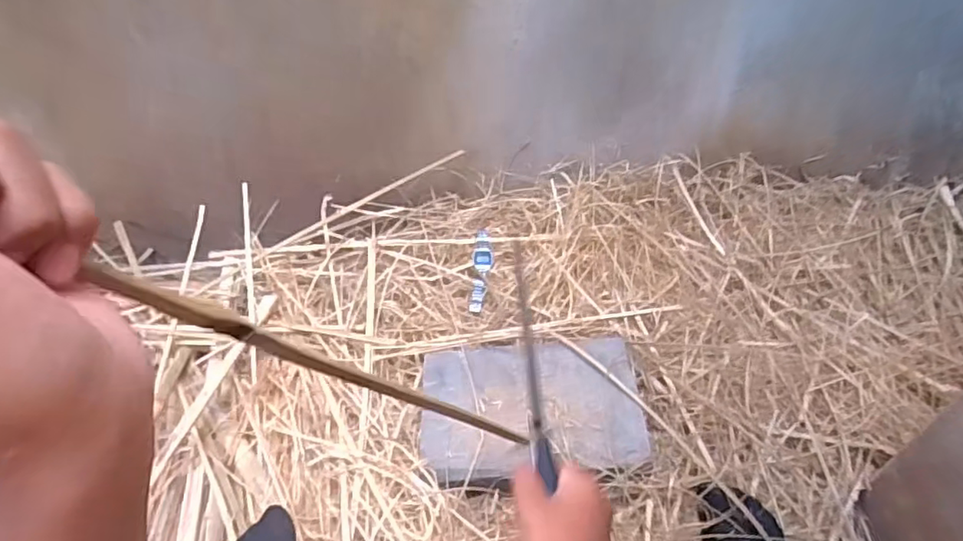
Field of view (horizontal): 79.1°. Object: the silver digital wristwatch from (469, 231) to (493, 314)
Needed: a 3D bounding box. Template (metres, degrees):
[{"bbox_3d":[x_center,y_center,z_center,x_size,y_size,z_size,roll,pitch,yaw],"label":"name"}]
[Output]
[{"bbox_3d":[0.000,-0.001,0.919,0.031,0.022,0.141,3,62,3],"label":"silver digital wristwatch"}]

